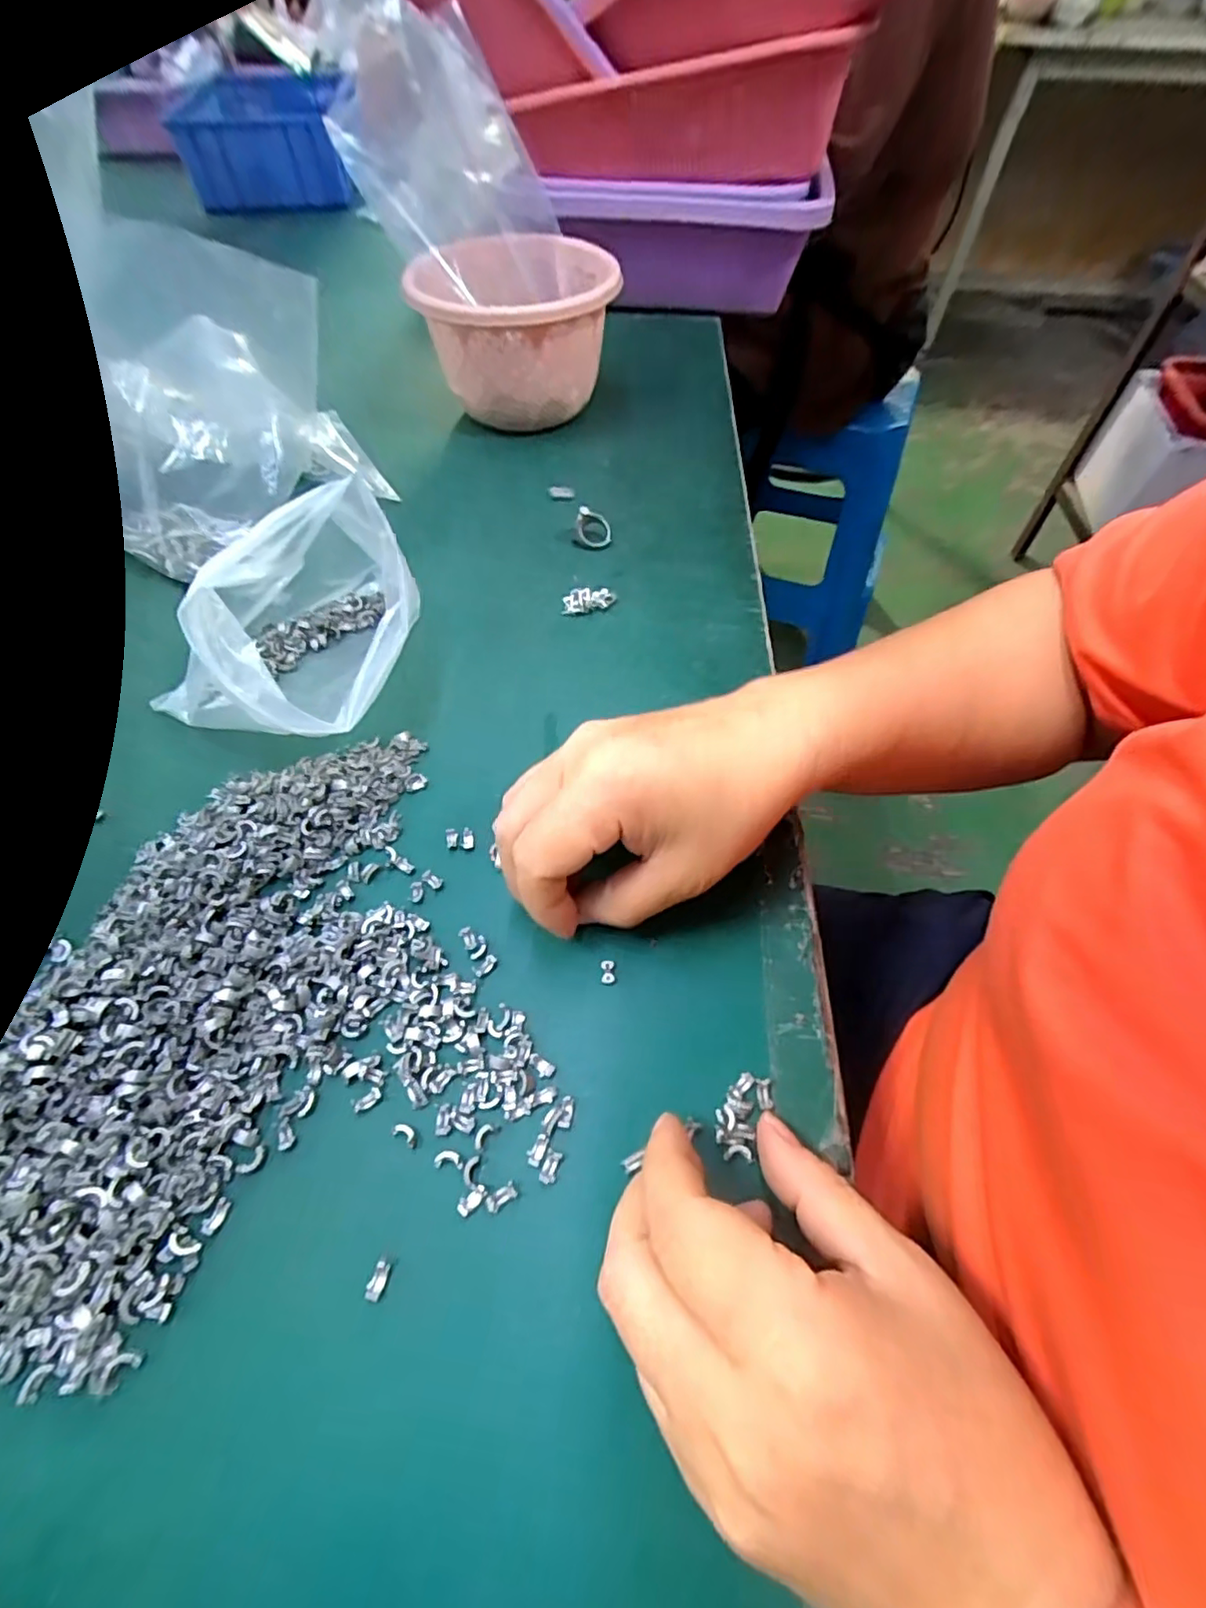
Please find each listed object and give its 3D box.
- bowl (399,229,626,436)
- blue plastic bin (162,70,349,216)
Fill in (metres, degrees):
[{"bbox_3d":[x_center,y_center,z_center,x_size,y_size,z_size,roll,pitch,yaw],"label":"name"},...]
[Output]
[{"bbox_3d":[-0.062,-0.345,0.468,0.133,0.092,0.137,0,56,0],"label":"bowl"},{"bbox_3d":[-0.435,-0.893,0.845,0.168,0.089,0.302,-5,56,-4],"label":"blue plastic bin"}]

